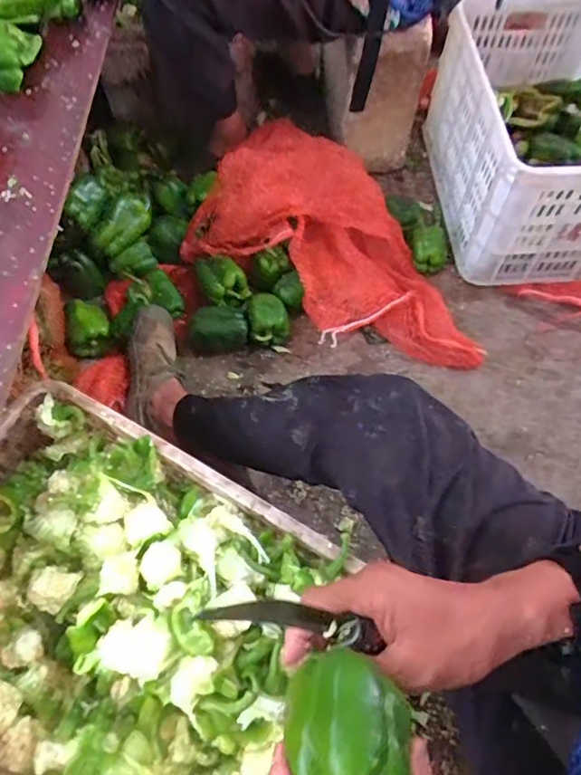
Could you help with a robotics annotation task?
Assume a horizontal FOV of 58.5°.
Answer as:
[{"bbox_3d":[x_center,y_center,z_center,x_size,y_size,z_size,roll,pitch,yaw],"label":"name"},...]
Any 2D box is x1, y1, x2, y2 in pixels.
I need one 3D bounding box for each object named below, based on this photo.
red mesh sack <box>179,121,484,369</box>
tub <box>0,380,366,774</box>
[{"bbox_3d":[0.123,-0.273,0.991,0.597,0.146,0.346,33,68,16],"label":"red mesh sack"},{"bbox_3d":[-0.183,0.230,0.530,0.504,0.117,0.352,28,67,14],"label":"tub"}]

